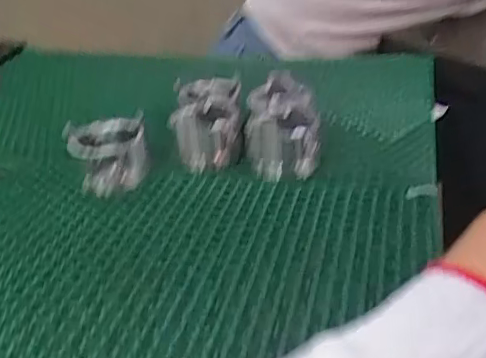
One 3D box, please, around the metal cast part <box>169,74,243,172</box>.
[{"bbox_3d":[-0.034,-0.061,0.554,0.063,0.045,0.122,-2,31,0],"label":"metal cast part"}]

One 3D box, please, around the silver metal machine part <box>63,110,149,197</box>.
[{"bbox_3d":[-0.116,-0.023,0.488,0.062,0.056,0.055,-11,32,-14],"label":"silver metal machine part"}]

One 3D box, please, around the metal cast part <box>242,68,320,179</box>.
[{"bbox_3d":[0.035,-0.055,0.536,0.065,0.045,0.144,-2,31,1],"label":"metal cast part"}]

